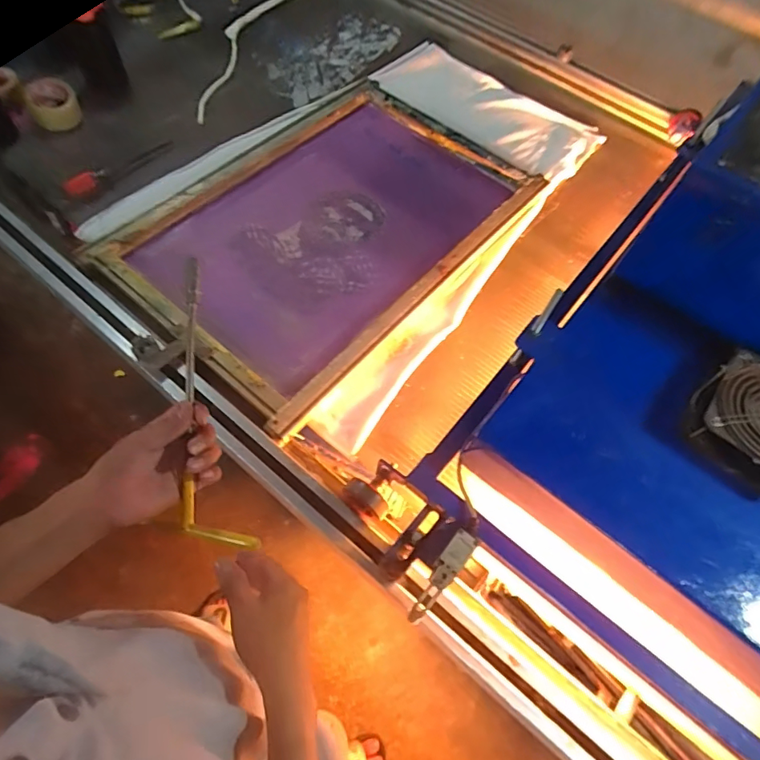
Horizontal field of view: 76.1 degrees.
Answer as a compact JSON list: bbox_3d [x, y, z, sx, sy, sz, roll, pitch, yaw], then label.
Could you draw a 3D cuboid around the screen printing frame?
[{"bbox_3d":[-0.092,-0.313,0.992,0.544,0.071,0.824,42,70,8],"label":"screen printing frame"}]

